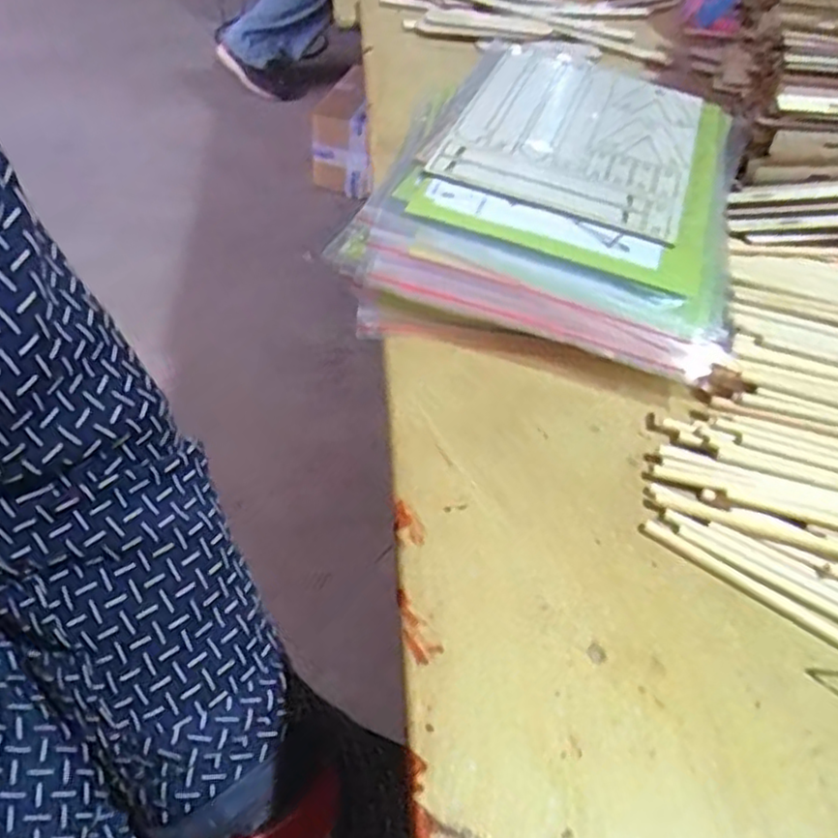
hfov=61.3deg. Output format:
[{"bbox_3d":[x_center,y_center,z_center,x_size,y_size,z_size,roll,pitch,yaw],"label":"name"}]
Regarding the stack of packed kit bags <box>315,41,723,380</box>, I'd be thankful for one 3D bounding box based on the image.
[{"bbox_3d":[0.078,-0.134,0.402,0.186,0.055,0.251,16,50,7],"label":"stack of packed kit bags"}]

